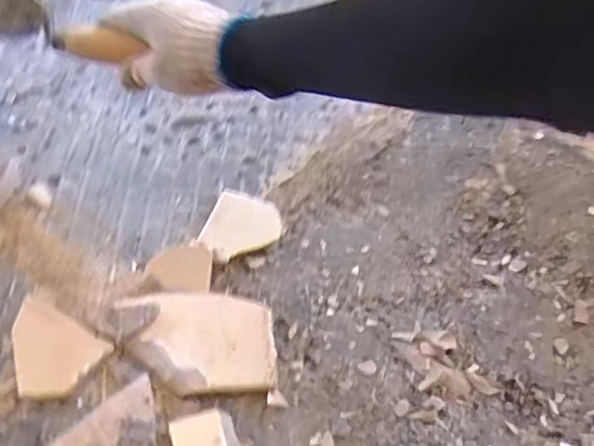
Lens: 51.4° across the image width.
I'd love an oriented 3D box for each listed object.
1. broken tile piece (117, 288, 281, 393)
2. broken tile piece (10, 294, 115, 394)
[{"bbox_3d":[-0.079,0.098,0.516,0.121,0.018,0.084,1,56,-2],"label":"broken tile piece"},{"bbox_3d":[-0.206,0.105,0.508,0.088,0.016,0.066,29,59,16],"label":"broken tile piece"}]

